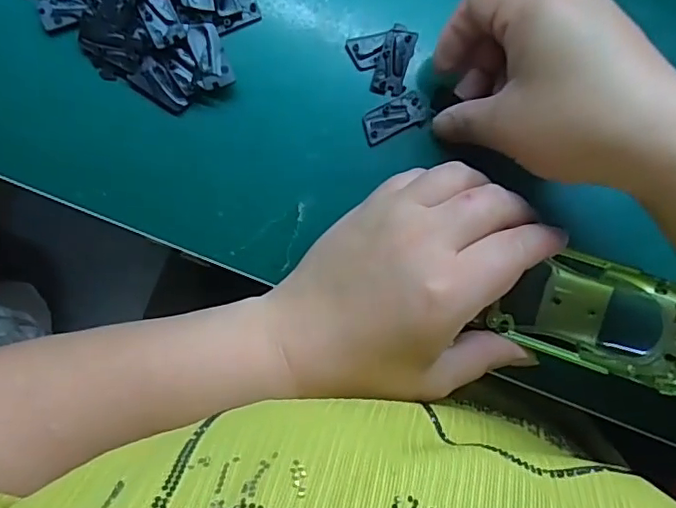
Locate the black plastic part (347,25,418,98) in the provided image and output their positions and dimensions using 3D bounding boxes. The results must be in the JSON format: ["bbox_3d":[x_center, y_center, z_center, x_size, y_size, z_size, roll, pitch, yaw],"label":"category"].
[{"bbox_3d":[0.028,-0.104,0.307,0.036,0.005,0.035,-21,88,-8],"label":"black plastic part"}]

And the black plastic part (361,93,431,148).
[{"bbox_3d":[0.031,-0.074,0.306,0.037,0.004,0.017,-26,89,-8],"label":"black plastic part"}]

